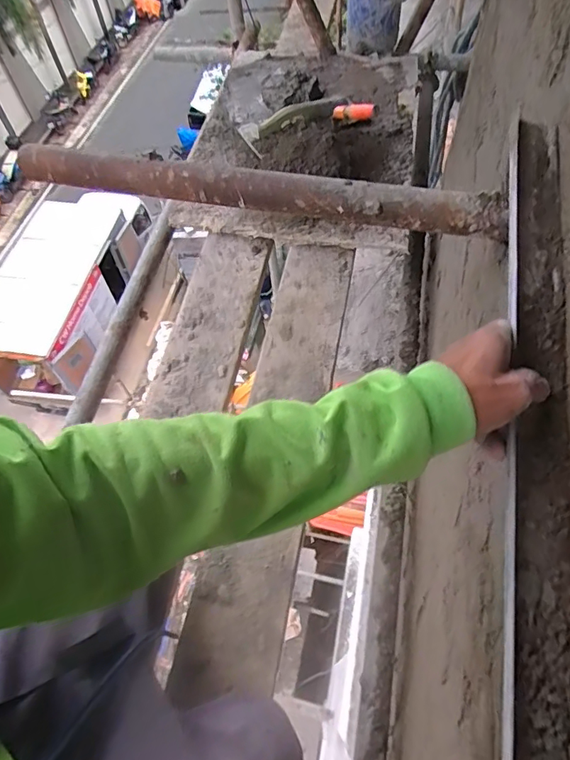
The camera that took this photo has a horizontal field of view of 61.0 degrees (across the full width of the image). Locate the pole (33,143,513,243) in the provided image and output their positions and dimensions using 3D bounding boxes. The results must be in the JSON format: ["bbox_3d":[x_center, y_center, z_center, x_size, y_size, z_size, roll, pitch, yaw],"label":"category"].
[{"bbox_3d":[-0.040,-0.238,0.598,0.613,0.050,0.049,10,60,10],"label":"pole"}]

